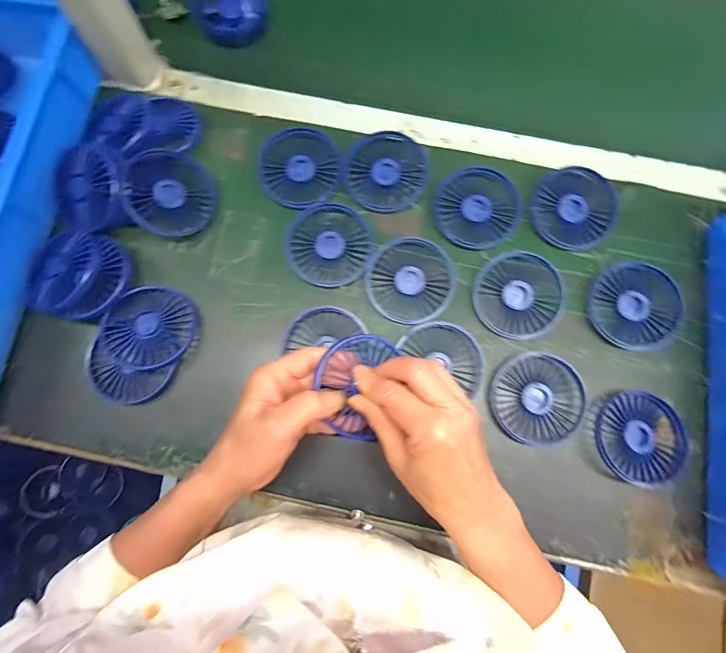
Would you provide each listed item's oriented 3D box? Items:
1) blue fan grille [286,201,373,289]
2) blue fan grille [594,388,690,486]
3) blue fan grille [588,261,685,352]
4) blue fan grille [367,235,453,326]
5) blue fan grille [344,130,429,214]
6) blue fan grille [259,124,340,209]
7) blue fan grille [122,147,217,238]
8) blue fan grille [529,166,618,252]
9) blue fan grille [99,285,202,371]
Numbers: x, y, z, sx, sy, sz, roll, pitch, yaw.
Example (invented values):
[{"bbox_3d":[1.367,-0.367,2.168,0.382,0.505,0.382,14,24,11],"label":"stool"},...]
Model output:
[{"bbox_3d":[-0.034,-0.087,0.428,0.083,0.014,0.087,0,78,0],"label":"blue fan grille"},{"bbox_3d":[0.267,0.108,0.399,0.081,0.018,0.084,0,78,0],"label":"blue fan grille"},{"bbox_3d":[0.273,-0.022,0.416,0.083,0.021,0.084,0,78,0],"label":"blue fan grille"},{"bbox_3d":[0.049,-0.048,0.426,0.086,0.013,0.086,0,78,0],"label":"blue fan grille"},{"bbox_3d":[0.026,-0.168,0.442,0.085,0.008,0.084,0,78,0],"label":"blue fan grille"},{"bbox_3d":[-0.070,-0.173,0.448,0.080,0.024,0.089,-27,79,-6],"label":"blue fan grille"},{"bbox_3d":[-0.199,-0.140,0.429,0.085,0.010,0.088,2,87,-30],"label":"blue fan grille"},{"bbox_3d":[0.222,-0.124,0.435,0.086,0.012,0.087,0,85,0],"label":"blue fan grille"},{"bbox_3d":[-0.215,0.001,0.414,0.086,0.025,0.083,0,78,0],"label":"blue fan grille"}]

